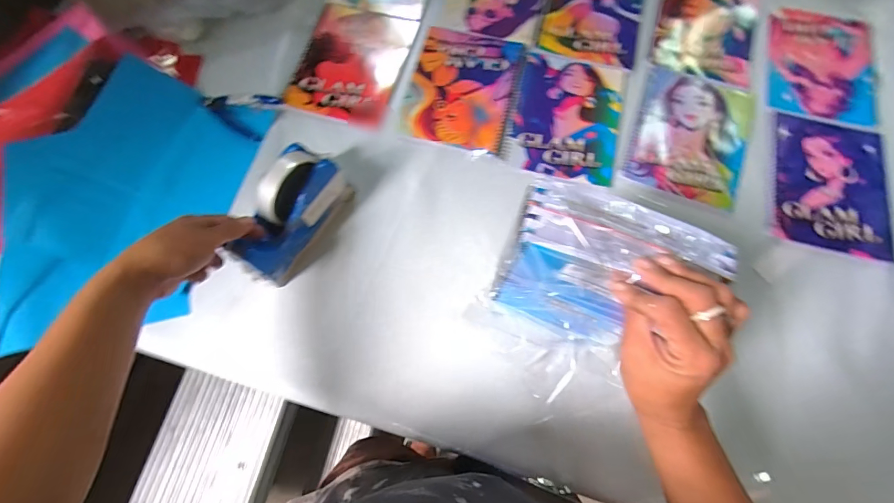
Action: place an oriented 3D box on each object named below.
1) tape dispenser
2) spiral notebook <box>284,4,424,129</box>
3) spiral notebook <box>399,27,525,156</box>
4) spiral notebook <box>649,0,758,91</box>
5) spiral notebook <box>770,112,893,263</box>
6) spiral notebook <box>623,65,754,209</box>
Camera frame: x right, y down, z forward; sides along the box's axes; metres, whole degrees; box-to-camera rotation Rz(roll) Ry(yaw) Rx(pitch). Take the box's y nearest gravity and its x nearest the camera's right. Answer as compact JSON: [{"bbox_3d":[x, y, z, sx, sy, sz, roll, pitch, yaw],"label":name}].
[{"bbox_3d":[-0.182,-0.042,0.453,0.064,0.102,0.150,26,75,7],"label":"tape dispenser"},{"bbox_3d":[-0.140,-0.279,0.576,0.151,0.006,0.193,15,74,4],"label":"spiral notebook"},{"bbox_3d":[0.024,-0.238,0.562,0.150,0.004,0.190,13,74,4],"label":"spiral notebook"},{"bbox_3d":[0.393,-0.340,0.596,0.139,0.016,0.192,16,74,5],"label":"spiral notebook"},{"bbox_3d":[0.502,-0.089,0.512,0.143,0.009,0.194,12,74,4],"label":"spiral notebook"},{"bbox_3d":[0.336,-0.165,0.540,0.151,0.007,0.197,19,74,6],"label":"spiral notebook"}]

